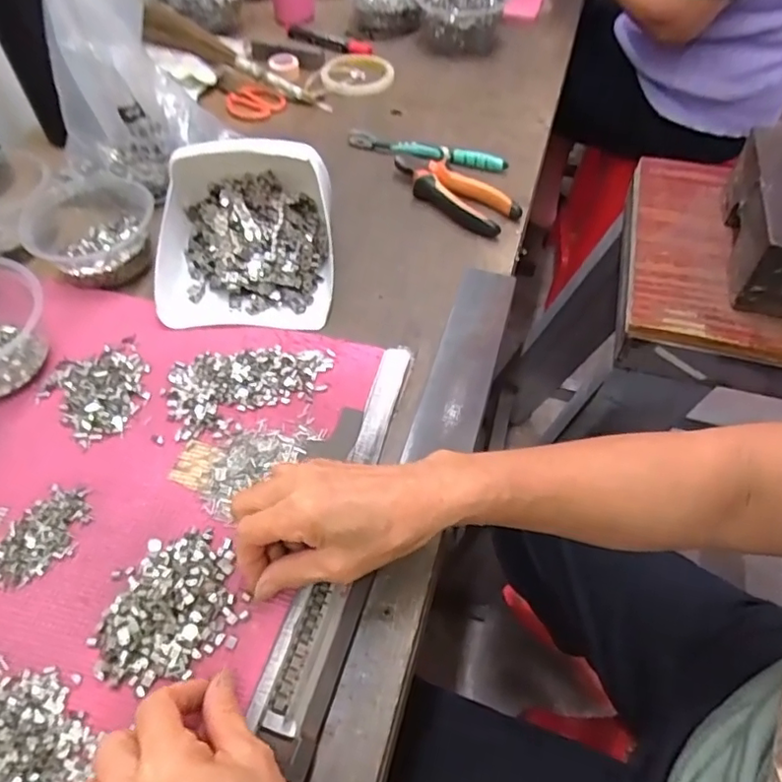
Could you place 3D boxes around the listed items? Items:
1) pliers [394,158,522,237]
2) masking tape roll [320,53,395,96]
[{"bbox_3d":[0.064,-0.210,0.618,0.055,0.025,0.147,-38,62,-25],"label":"pliers"},{"bbox_3d":[-0.046,-0.420,0.783,0.098,0.014,0.107,-1,52,1],"label":"masking tape roll"}]

